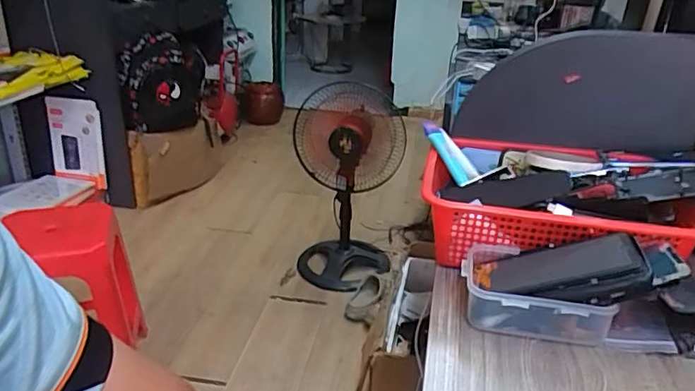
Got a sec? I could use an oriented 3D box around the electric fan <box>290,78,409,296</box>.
[{"bbox_3d":[0.002,-0.031,1.906,0.351,0.621,0.339,0,26,-2],"label":"electric fan"}]

